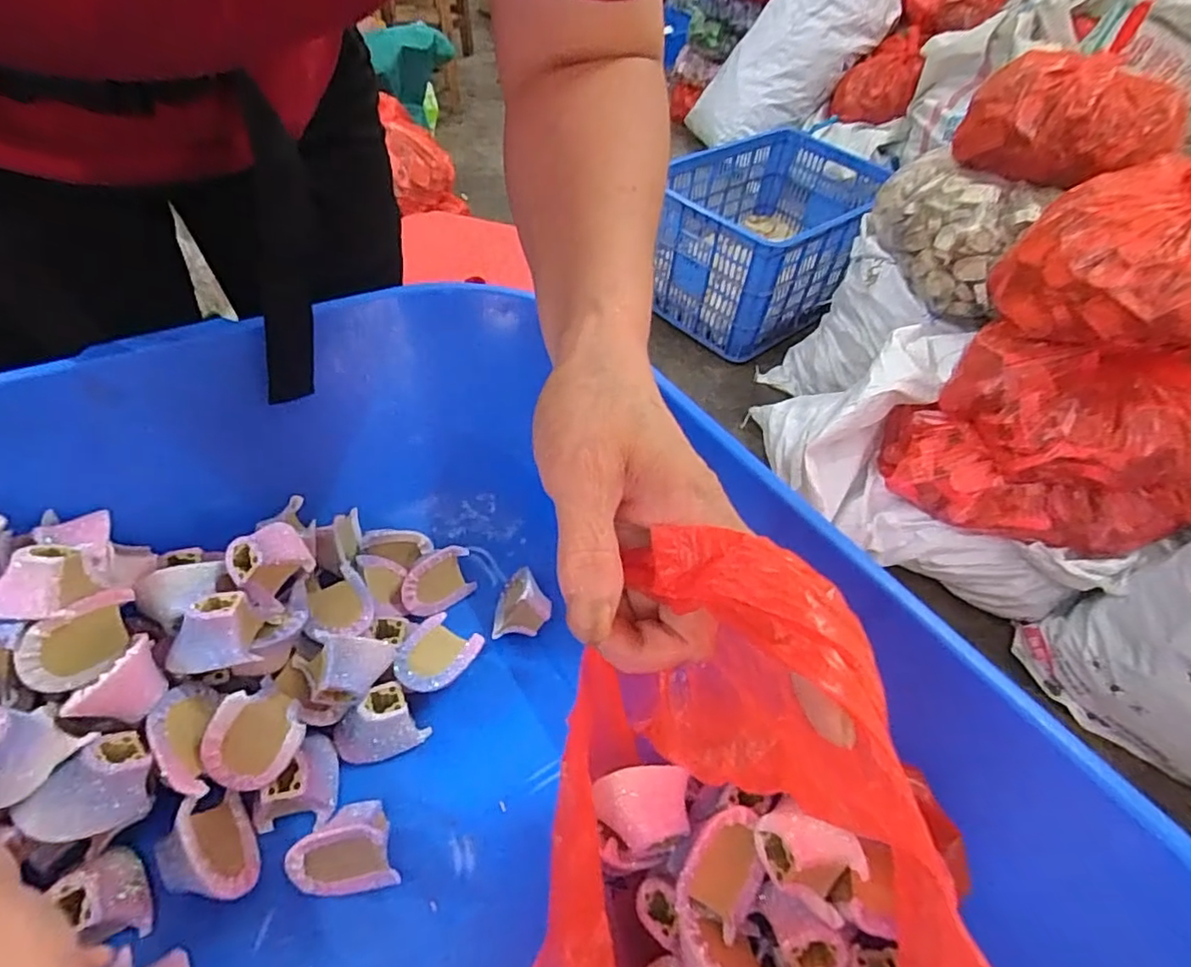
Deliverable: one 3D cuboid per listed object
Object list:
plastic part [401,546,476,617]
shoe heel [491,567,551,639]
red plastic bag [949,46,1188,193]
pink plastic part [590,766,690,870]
[{"bbox_3d":[-0.119,0.071,0.446,0.055,0.041,0.029,-27,22,-36],"label":"plastic part"},{"bbox_3d":[-0.052,0.083,0.432,0.040,0.039,0.051,2,49,-5],"label":"shoe heel"},{"bbox_3d":[0.731,-0.569,0.953,0.124,0.167,0.283,-25,56,-25],"label":"red plastic bag"},{"bbox_3d":[0.024,0.163,0.296,0.046,0.032,0.037,-8,50,-13],"label":"pink plastic part"}]

